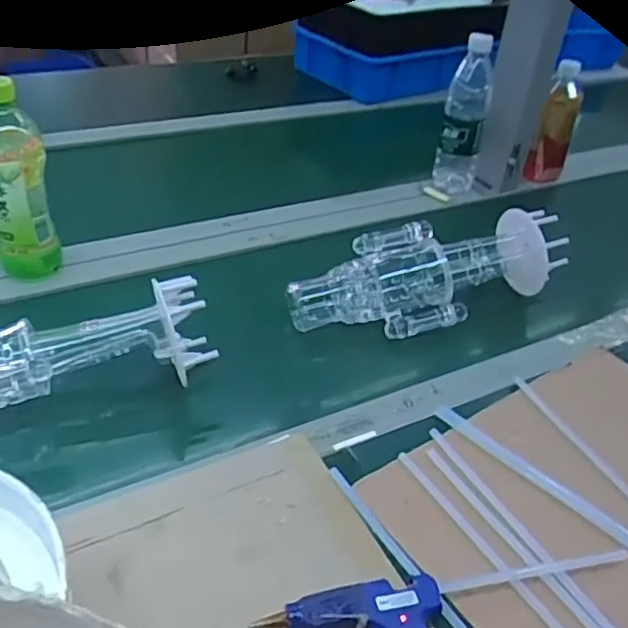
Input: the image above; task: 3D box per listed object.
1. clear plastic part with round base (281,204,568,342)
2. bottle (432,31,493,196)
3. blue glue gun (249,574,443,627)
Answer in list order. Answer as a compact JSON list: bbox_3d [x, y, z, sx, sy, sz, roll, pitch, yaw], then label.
[{"bbox_3d":[0.123,-0.048,0.758,0.311,0.094,0.113,-11,40,-20],"label":"clear plastic part with round base"},{"bbox_3d":[0.227,-0.296,0.989,0.064,0.218,0.069,12,38,9],"label":"bottle"},{"bbox_3d":[0.036,0.230,0.426,0.120,0.032,0.103,-6,38,-14],"label":"blue glue gun"}]

